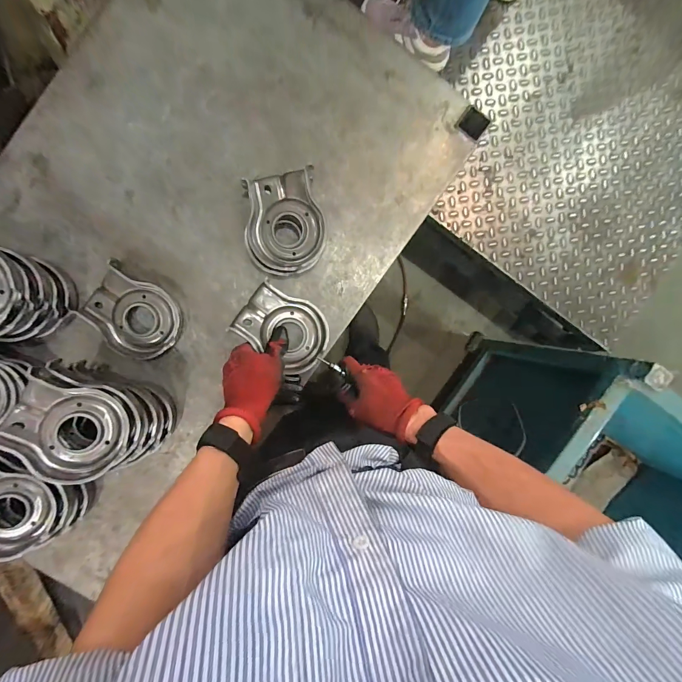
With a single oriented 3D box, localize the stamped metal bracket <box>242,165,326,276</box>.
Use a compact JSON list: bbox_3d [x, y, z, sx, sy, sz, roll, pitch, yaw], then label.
[{"bbox_3d":[-0.075,-0.154,0.455,0.101,0.048,0.125,-9,95,-2],"label":"stamped metal bracket"}]

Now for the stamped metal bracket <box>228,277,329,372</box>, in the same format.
[{"bbox_3d":[-0.076,-0.018,0.467,0.124,0.020,0.091,40,91,-5],"label":"stamped metal bracket"}]

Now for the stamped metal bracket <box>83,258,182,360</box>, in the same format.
[{"bbox_3d":[-0.281,-0.032,0.462,0.121,0.027,0.101,37,92,-5],"label":"stamped metal bracket"}]

